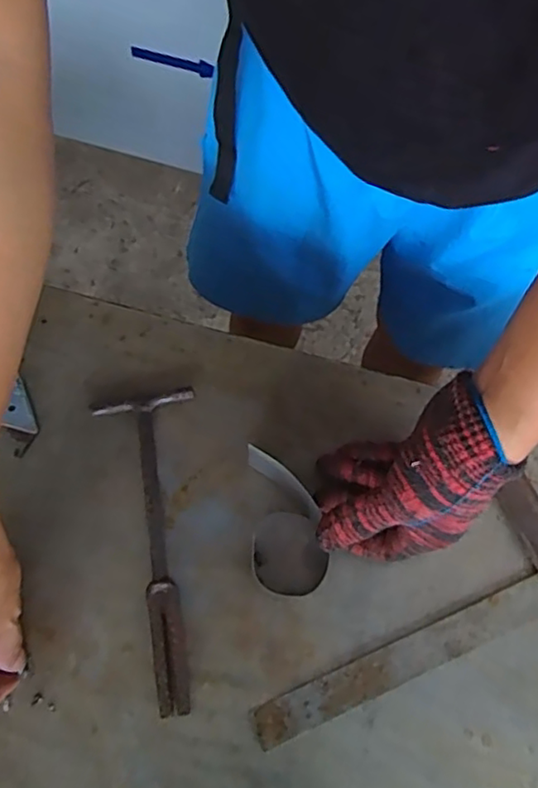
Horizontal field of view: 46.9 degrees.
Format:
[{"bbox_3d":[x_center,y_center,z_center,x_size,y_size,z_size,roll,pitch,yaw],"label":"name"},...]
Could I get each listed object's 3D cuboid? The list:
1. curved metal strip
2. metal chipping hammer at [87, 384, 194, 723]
[{"bbox_3d":[0.012,0.090,0.448,0.054,0.023,0.108,-6,78,-4],"label":"curved metal strip"},{"bbox_3d":[-0.075,0.104,0.445,0.072,0.013,0.223,-11,70,-6],"label":"metal chipping hammer"}]

